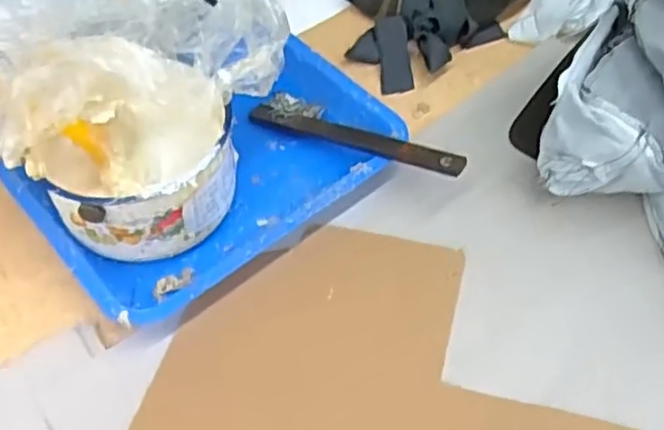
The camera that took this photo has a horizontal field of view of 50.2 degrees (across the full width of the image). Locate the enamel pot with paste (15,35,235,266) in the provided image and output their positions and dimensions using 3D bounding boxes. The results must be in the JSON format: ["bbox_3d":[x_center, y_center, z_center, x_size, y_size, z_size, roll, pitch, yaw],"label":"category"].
[{"bbox_3d":[-0.149,-0.056,0.511,0.135,0.153,0.125,0,53,0],"label":"enamel pot with paste"}]

